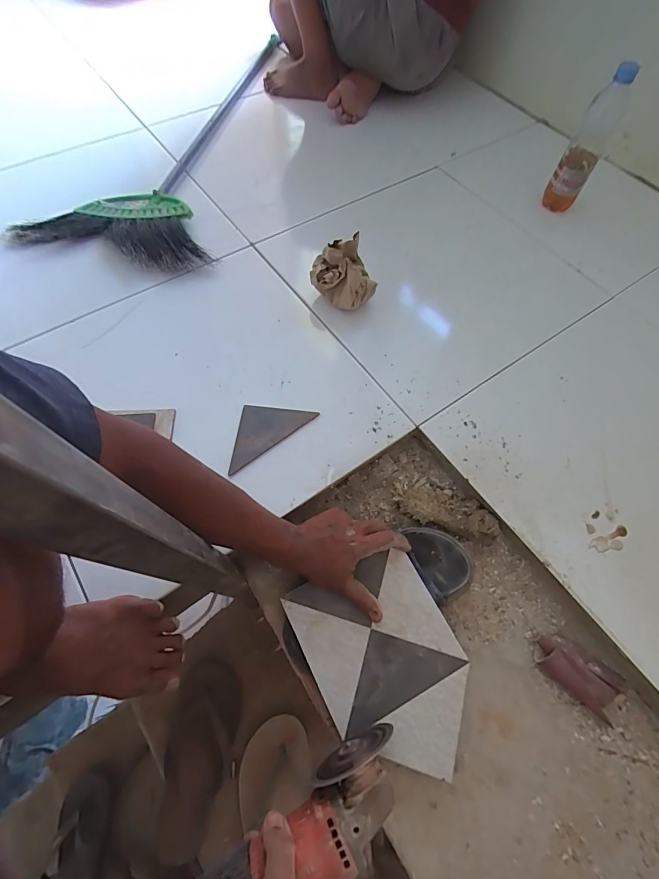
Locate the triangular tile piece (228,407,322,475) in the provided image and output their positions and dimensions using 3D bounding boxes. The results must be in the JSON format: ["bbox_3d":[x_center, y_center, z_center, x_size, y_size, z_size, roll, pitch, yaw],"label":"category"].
[{"bbox_3d":[-0.102,-0.019,0.598,0.150,0.004,0.077,-36,70,-18],"label":"triangular tile piece"}]

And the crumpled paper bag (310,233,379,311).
[{"bbox_3d":[0.031,-0.282,0.698,0.111,0.091,0.099,30,67,13],"label":"crumpled paper bag"}]

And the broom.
[{"bbox_3d":[-0.342,-0.758,0.977,0.401,0.049,1.004,10,63,3],"label":"broom"}]

